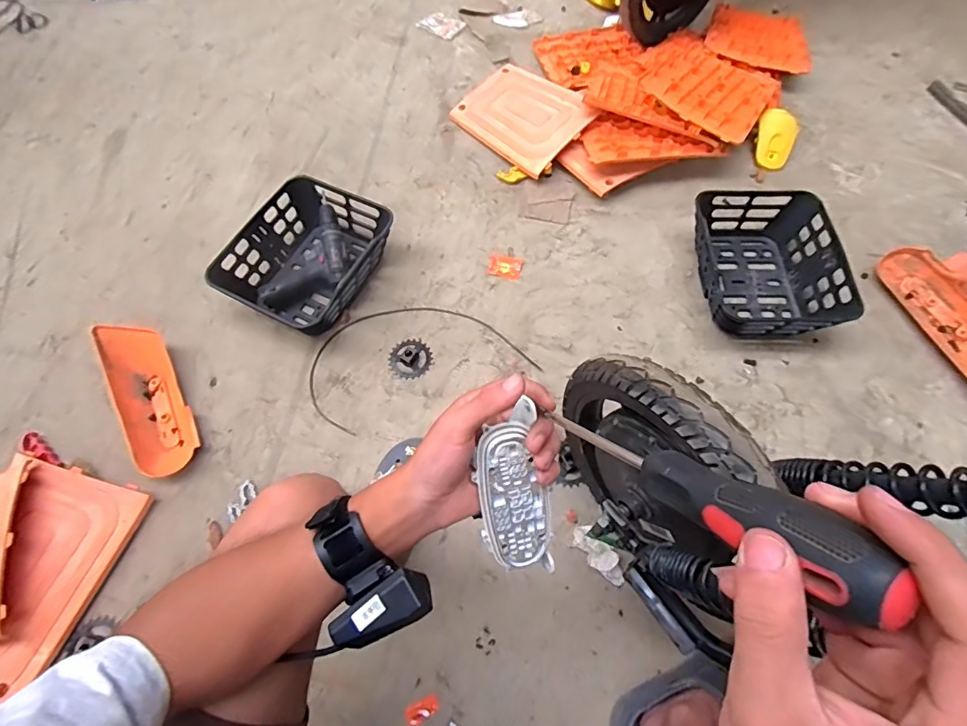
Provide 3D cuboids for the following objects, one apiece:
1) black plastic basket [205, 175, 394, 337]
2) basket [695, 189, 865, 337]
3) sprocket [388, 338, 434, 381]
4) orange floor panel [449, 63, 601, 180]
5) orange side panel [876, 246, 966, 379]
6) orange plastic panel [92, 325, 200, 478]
[{"bbox_3d":[-0.355,-0.219,1.020,0.268,0.118,0.313,24,69,11],"label":"black plastic basket"},{"bbox_3d":[0.584,-0.211,1.019,0.278,0.103,0.324,0,66,1],"label":"basket"},{"bbox_3d":[-0.146,-0.010,0.972,0.086,0.012,0.083,0,66,1],"label":"sprocket"},{"bbox_3d":[0.102,-0.624,1.218,0.314,0.021,0.244,41,81,20],"label":"orange floor panel"},{"bbox_3d":[0.953,-0.098,0.986,0.098,0.066,0.340,-21,67,-8],"label":"orange side panel"},{"bbox_3d":[-0.633,0.066,0.913,0.116,0.066,0.324,-28,69,-11],"label":"orange plastic panel"}]

